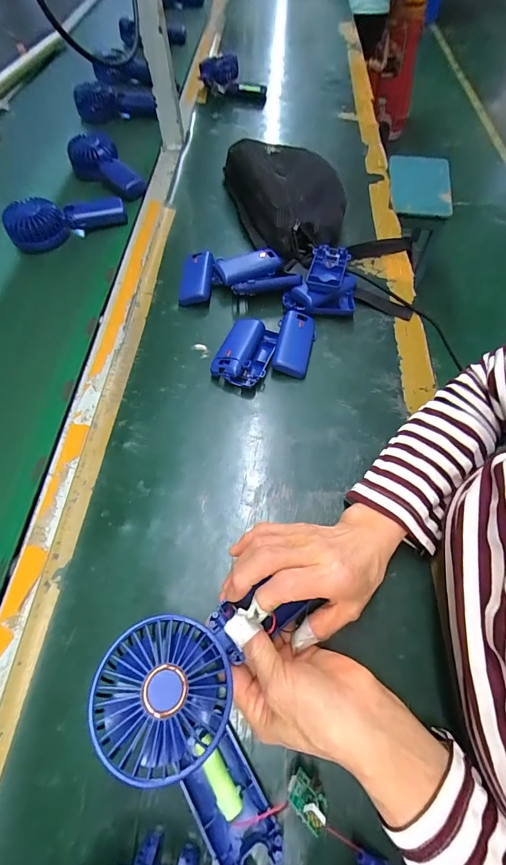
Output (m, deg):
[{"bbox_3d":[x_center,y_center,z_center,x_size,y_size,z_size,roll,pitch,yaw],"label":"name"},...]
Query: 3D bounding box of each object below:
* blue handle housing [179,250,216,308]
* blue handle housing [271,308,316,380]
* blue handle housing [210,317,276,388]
[{"bbox_3d":[-0.078,-0.215,0.505,0.043,0.032,0.080,3,61,4],"label":"blue handle housing"},{"bbox_3d":[0.051,-0.111,0.448,0.043,0.019,0.091,18,65,-13],"label":"blue handle housing"},{"bbox_3d":[-0.007,-0.099,0.441,0.061,0.030,0.092,19,64,12],"label":"blue handle housing"}]

